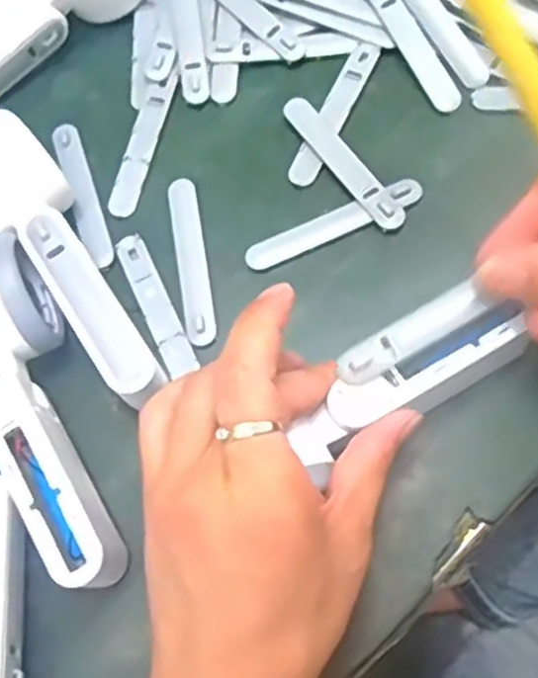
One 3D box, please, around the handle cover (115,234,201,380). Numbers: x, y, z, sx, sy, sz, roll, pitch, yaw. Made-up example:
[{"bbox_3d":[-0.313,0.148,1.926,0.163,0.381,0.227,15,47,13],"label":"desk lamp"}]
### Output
[{"bbox_3d":[-0.057,-0.018,0.382,0.015,0.004,0.080,-25,68,-3],"label":"handle cover"}]

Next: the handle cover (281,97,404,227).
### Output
[{"bbox_3d":[0.038,-0.093,0.394,0.015,0.006,0.093,-34,68,-7],"label":"handle cover"}]

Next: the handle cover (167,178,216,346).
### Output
[{"bbox_3d":[-0.040,-0.041,0.390,0.016,0.005,0.094,-11,67,3],"label":"handle cover"}]

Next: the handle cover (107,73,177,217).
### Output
[{"bbox_3d":[-0.069,-0.107,0.417,0.015,0.006,0.088,11,70,11],"label":"handle cover"}]

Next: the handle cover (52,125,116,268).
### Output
[{"bbox_3d":[-0.100,-0.078,0.410,0.015,0.004,0.089,-20,67,-1],"label":"handle cover"}]

